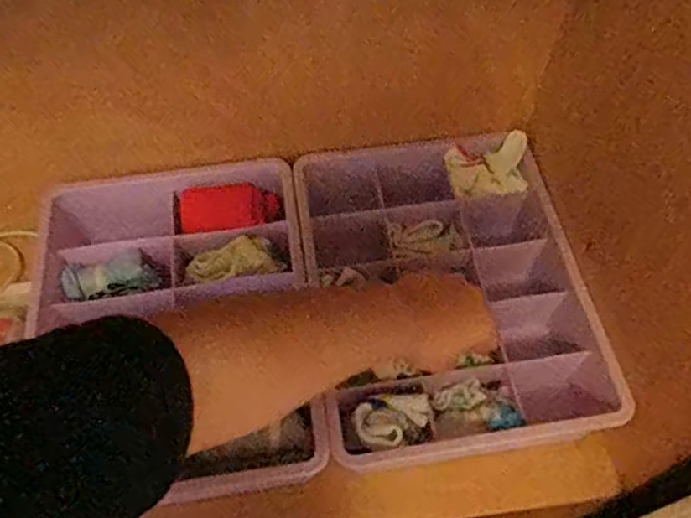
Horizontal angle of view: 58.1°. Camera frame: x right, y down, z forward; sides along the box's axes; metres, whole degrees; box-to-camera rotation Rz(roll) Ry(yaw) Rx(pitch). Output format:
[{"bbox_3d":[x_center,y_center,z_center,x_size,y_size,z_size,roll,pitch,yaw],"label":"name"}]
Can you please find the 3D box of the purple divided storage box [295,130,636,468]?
[{"bbox_3d":[0.089,0.026,0.570,0.235,0.075,0.303,-9,59,-4],"label":"purple divided storage box"}]

